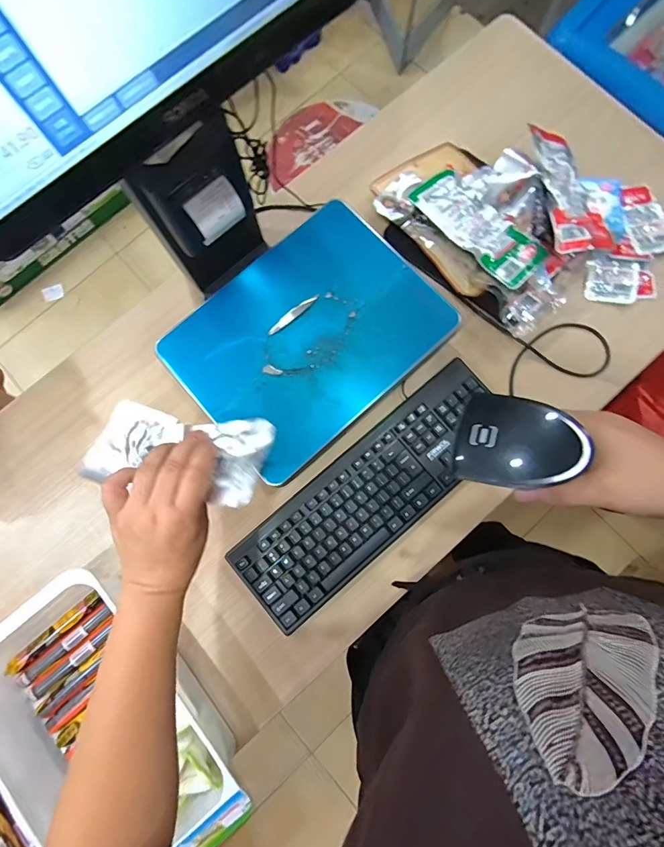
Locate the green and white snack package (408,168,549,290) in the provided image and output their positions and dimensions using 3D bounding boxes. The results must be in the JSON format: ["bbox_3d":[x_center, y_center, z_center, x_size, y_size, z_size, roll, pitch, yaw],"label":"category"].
[{"bbox_3d":[0.209,-0.283,0.585,0.083,0.015,0.201,-43,82,-6],"label":"green and white snack package"}]

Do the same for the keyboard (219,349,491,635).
[{"bbox_3d":[0.061,0.094,0.574,0.424,0.020,0.134,-40,81,-6],"label":"keyboard"}]

